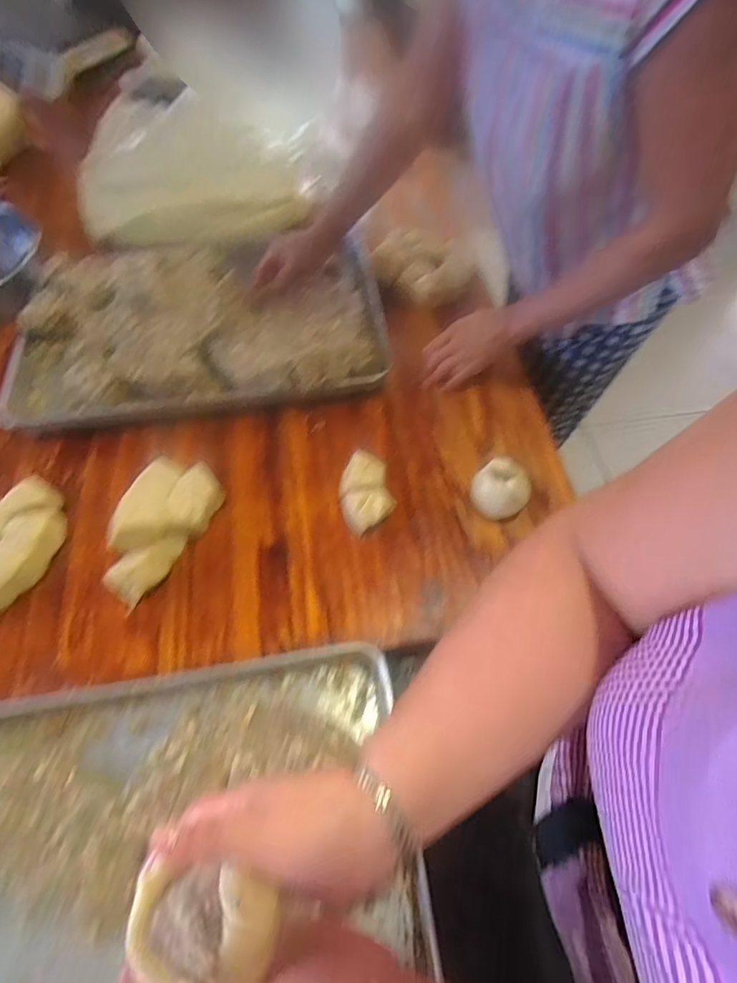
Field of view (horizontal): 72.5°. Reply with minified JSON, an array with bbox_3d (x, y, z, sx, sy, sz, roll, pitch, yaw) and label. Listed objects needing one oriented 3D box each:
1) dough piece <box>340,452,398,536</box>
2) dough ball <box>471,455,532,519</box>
[{"bbox_3d":[-0.004,0.001,0.699,0.068,0.046,0.105,-14,60,-7],"label":"dough piece"},{"bbox_3d":[0.177,0.000,0.682,0.064,0.069,0.068,-1,59,1],"label":"dough ball"}]

